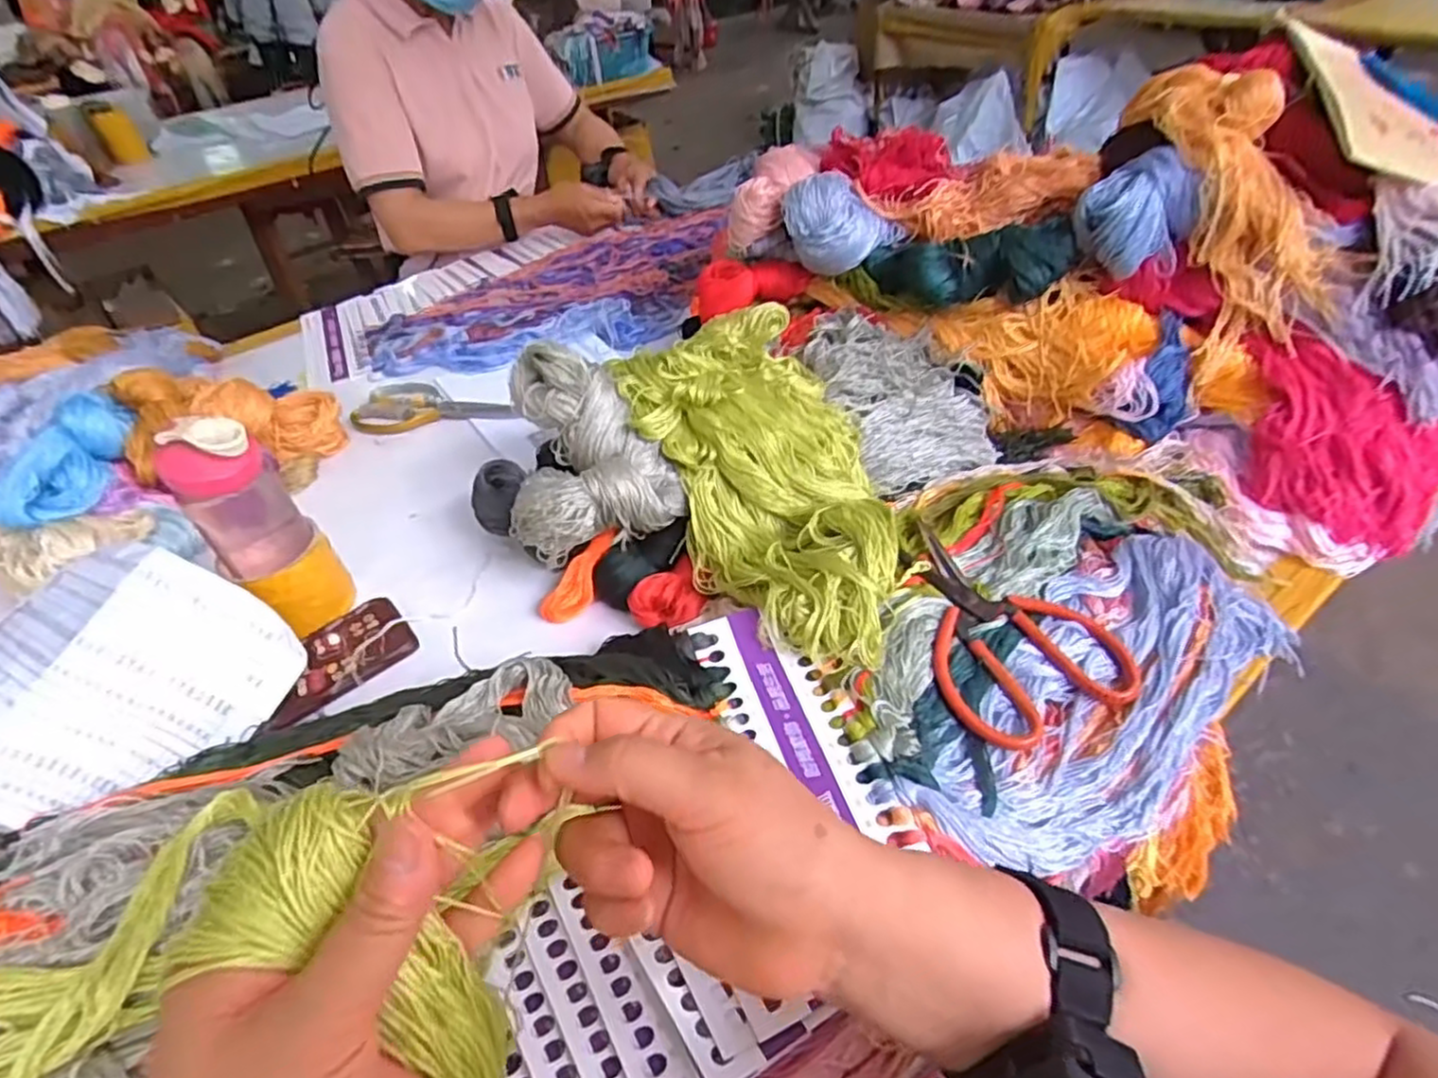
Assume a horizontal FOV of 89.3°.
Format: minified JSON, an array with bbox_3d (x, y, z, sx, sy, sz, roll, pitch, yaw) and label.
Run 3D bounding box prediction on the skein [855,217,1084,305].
[{"bbox_3d":[0.247,-0.273,0.729,0.201,0.068,0.075,9,45,16],"label":"skein"}]

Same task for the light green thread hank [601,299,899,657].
[{"bbox_3d":[0.036,-0.058,0.609,0.176,0.078,0.377,-15,56,-9],"label":"light green thread hank"}]

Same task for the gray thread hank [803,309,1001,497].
[{"bbox_3d":[0.166,-0.148,0.718,0.146,0.082,0.201,-21,45,-15],"label":"gray thread hank"}]

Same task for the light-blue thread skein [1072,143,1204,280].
[{"bbox_3d":[0.381,-0.299,0.671,0.079,0.089,0.066,-9,43,-2],"label":"light-blue thread skein"}]

